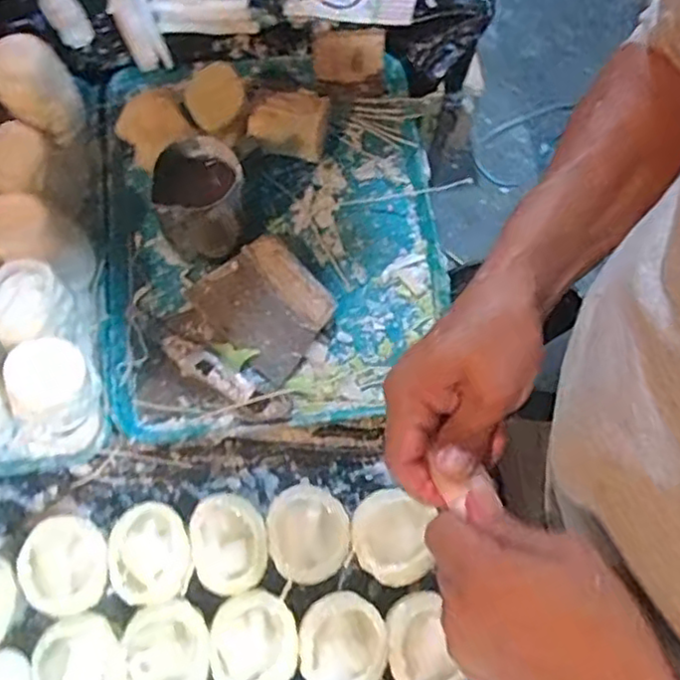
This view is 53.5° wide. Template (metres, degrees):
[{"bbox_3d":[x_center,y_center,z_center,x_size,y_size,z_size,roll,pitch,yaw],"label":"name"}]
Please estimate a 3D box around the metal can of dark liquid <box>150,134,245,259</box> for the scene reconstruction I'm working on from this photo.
[{"bbox_3d":[-0.140,-0.136,0.678,0.086,0.109,0.083,1,69,-3],"label":"metal can of dark liquid"}]

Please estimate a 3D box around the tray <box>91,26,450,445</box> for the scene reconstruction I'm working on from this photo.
[{"bbox_3d":[-0.074,-0.139,0.691,0.348,0.104,0.431,-8,69,-6],"label":"tray"}]

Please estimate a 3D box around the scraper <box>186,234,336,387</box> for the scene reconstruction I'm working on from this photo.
[{"bbox_3d":[-0.076,-0.038,0.683,0.105,0.027,0.132,-40,76,-16],"label":"scraper"}]

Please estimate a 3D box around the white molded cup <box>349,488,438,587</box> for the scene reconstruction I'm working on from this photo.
[{"bbox_3d":[0.042,0.165,0.570,0.065,0.036,0.077,5,69,-1],"label":"white molded cup"}]

